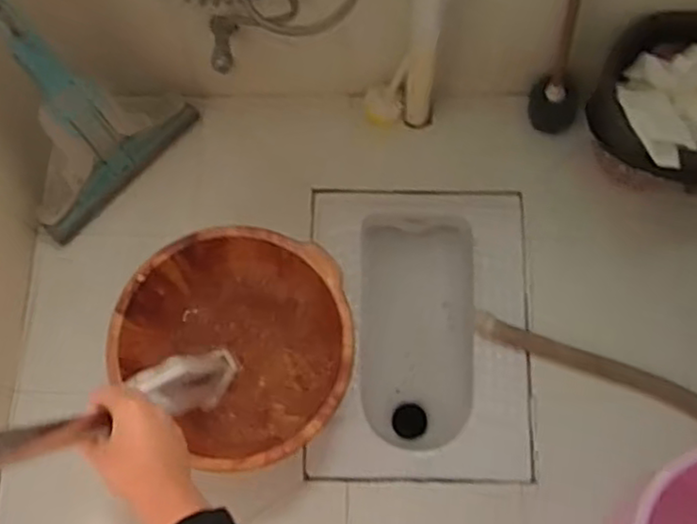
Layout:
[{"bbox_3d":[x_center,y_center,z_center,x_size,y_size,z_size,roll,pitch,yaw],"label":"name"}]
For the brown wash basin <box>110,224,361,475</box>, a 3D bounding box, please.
[{"bbox_3d":[-0.174,0.147,1.133,0.349,0.199,0.350,0,72,1],"label":"brown wash basin"}]

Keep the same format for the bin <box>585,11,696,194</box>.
[{"bbox_3d":[0.551,-0.257,1.201,0.268,0.254,0.245,0,72,1],"label":"bin"}]

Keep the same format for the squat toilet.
[{"bbox_3d":[0.134,0.142,1.352,0.404,0.221,0.543,-1,72,0],"label":"squat toilet"}]

